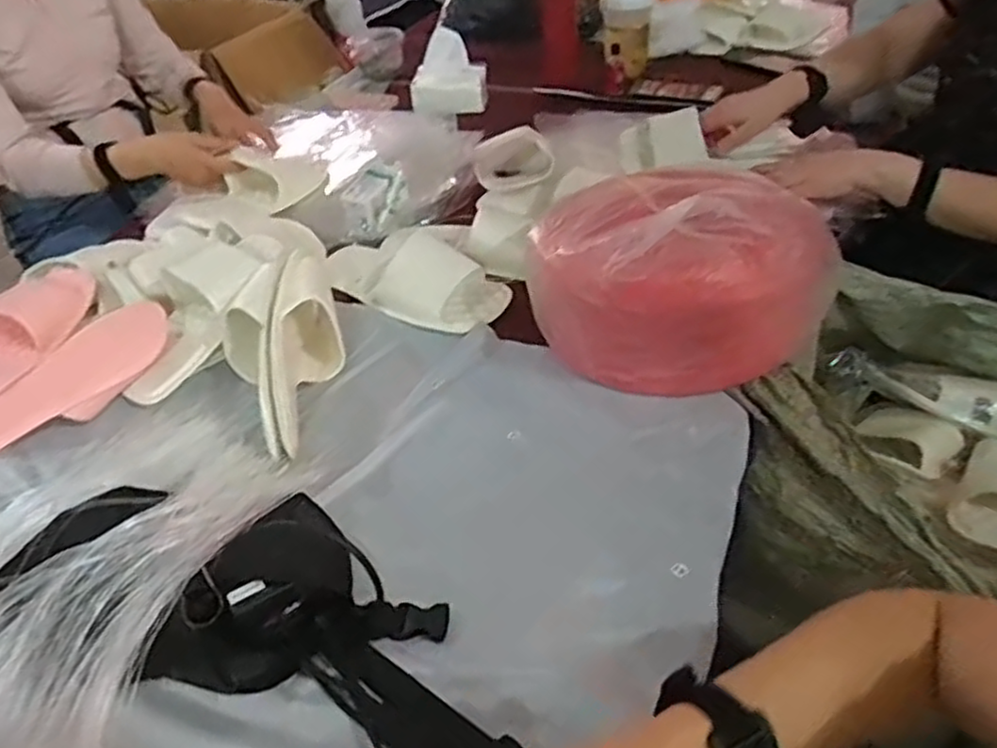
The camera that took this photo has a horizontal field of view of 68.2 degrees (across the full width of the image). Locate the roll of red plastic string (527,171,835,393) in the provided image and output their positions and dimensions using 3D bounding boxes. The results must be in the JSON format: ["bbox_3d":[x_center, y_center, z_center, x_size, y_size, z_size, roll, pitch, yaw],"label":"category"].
[{"bbox_3d":[0.185,-0.124,0.798,0.284,0.189,0.250,-20,42,-17],"label":"roll of red plastic string"}]

